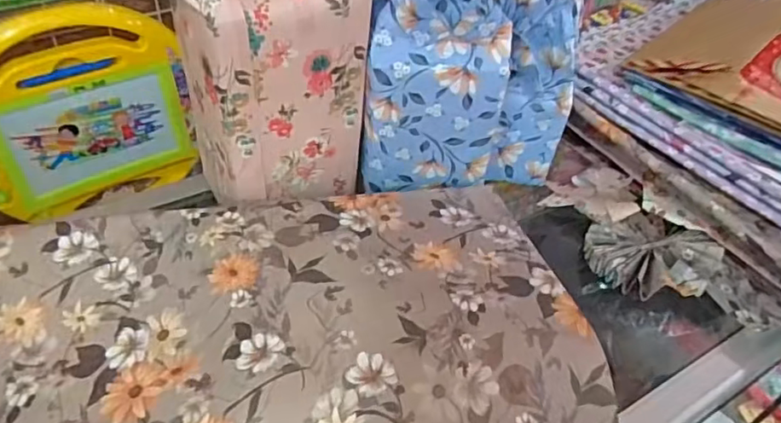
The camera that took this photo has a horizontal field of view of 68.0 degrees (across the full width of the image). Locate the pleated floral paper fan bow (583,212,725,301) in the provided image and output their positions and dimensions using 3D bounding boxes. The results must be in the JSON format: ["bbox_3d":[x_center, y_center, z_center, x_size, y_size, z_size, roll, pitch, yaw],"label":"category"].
[{"bbox_3d":[0.218,0.035,0.488,0.096,0.021,0.091,4,44,-4],"label":"pleated floral paper fan bow"}]

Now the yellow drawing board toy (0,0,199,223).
[{"bbox_3d":[-0.363,-0.109,0.670,0.245,0.239,0.033,-24,52,-28],"label":"yellow drawing board toy"}]

